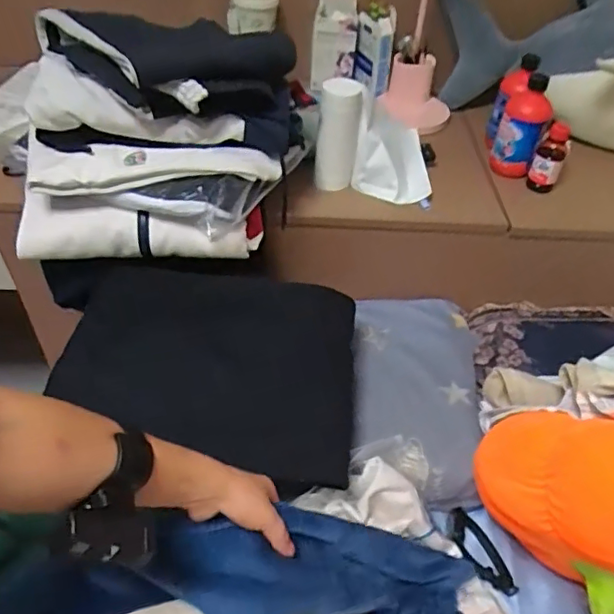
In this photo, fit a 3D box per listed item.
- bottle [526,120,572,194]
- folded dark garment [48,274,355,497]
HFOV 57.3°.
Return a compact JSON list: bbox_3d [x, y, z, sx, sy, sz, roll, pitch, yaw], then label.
[{"bbox_3d":[0.386,-0.233,0.896,0.046,0.109,0.036,20,47,16],"label":"bottle"},{"bbox_3d":[-0.121,0.067,0.722,0.365,0.067,0.262,9,45,5],"label":"folded dark garment"}]

